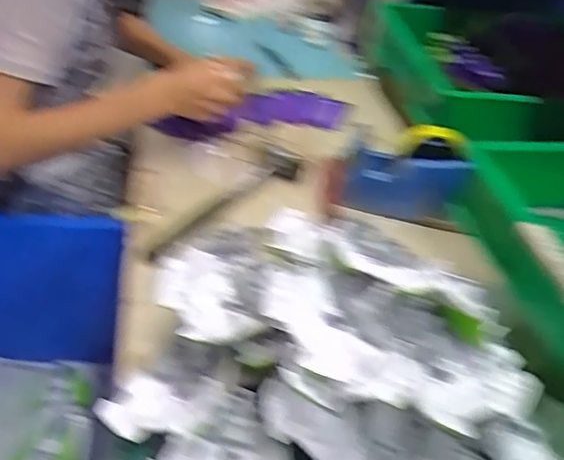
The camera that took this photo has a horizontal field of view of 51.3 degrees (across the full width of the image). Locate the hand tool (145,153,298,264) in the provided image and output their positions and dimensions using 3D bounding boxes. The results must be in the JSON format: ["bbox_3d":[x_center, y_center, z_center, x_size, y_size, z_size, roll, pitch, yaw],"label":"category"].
[{"bbox_3d":[-0.071,-0.034,0.739,0.041,0.022,0.262,30,44,25],"label":"hand tool"}]

